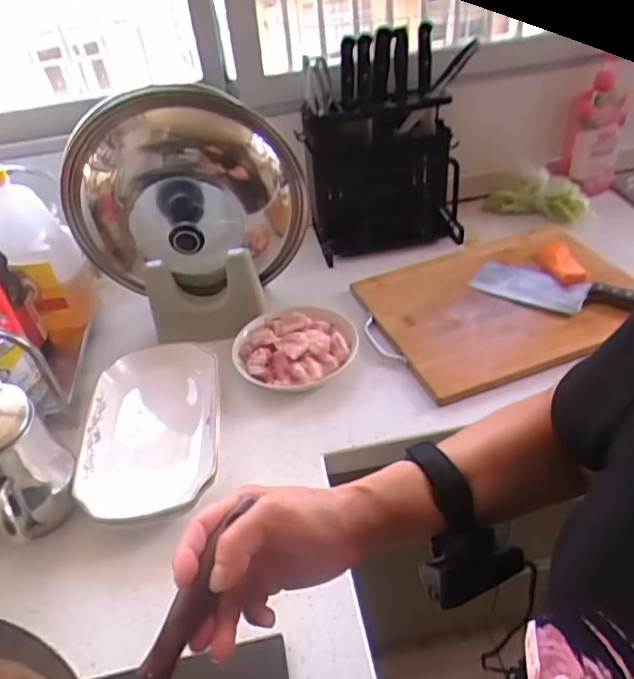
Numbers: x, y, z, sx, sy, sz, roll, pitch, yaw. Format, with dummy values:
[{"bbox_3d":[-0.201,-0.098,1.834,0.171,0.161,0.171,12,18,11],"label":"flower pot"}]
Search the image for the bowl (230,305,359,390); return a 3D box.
[{"bbox_3d":[-0.031,0.011,0.827,0.167,0.045,0.137,-1,40,7],"label":"bowl"}]

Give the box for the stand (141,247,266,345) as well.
[{"bbox_3d":[-0.169,-0.068,0.894,0.166,0.152,0.052,-10,40,-4],"label":"stand"}]

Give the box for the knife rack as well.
[{"bbox_3d":[0.108,-0.316,0.950,0.246,0.309,0.154,-10,40,-4],"label":"knife rack"}]

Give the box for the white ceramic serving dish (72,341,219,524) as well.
[{"bbox_3d":[-0.208,0.113,0.735,0.165,0.055,0.259,-8,40,-2],"label":"white ceramic serving dish"}]

